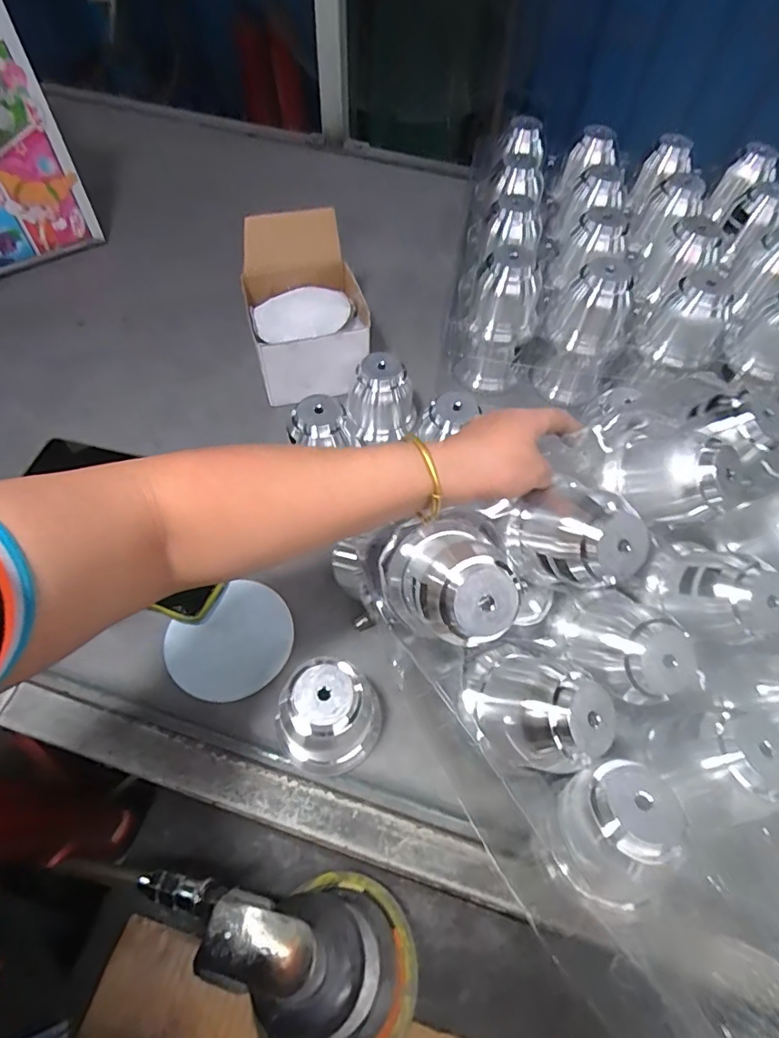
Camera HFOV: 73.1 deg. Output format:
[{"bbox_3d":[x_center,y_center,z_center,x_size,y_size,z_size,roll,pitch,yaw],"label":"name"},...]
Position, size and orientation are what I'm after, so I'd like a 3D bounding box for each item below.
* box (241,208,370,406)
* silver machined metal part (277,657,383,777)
[{"bbox_3d":[-0.103,-0.249,0.633,0.138,0.141,0.168,-11,59,-11],"label":"box"},{"bbox_3d":[-0.049,0.157,0.429,0.089,0.089,0.081,2,58,-3],"label":"silver machined metal part"}]

